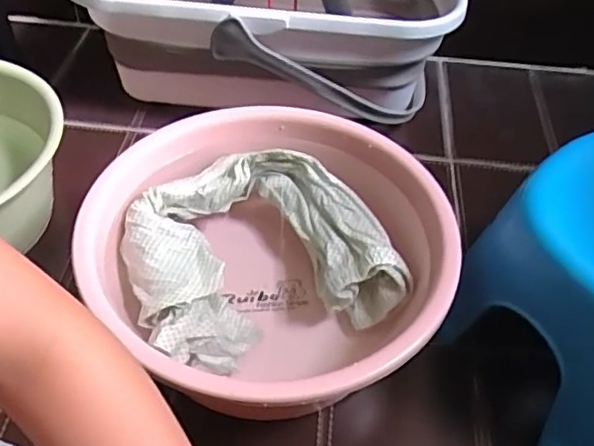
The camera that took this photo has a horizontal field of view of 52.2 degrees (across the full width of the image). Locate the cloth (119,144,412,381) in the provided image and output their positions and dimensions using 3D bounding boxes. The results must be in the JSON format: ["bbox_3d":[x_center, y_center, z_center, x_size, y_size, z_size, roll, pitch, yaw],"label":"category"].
[{"bbox_3d":[-0.043,0.023,0.601,0.243,0.058,0.222,-16,49,-18],"label":"cloth"}]

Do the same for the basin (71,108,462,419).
[{"bbox_3d":[-0.023,0.032,0.602,0.346,0.105,0.328,34,54,26],"label":"basin"}]

